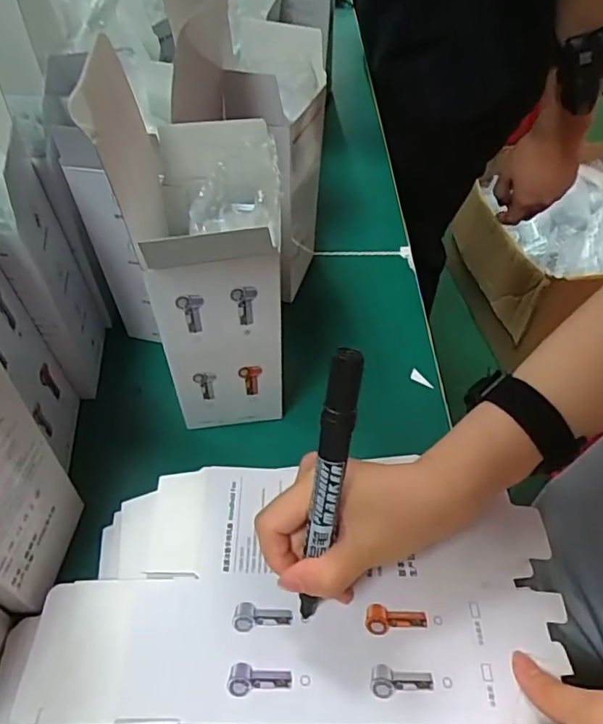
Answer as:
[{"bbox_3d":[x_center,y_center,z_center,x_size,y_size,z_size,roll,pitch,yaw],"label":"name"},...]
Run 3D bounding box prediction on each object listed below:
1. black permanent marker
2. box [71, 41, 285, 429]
[{"bbox_3d":[0.012,0.066,0.263,0.013,0.153,0.011,8,24,3],"label":"black permanent marker"},{"bbox_3d":[-0.054,-0.037,0.350,0.077,0.191,0.084,-6,52,-8],"label":"box"}]

